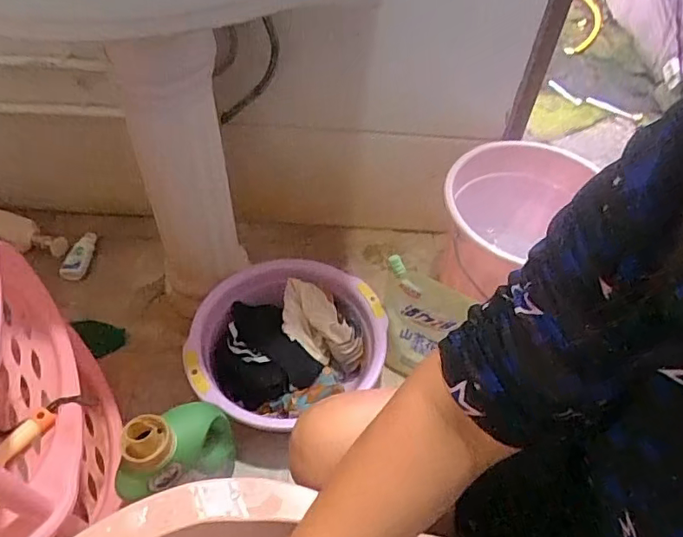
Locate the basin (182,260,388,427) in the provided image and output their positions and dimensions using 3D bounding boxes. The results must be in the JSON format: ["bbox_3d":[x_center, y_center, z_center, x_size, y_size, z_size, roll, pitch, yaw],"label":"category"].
[{"bbox_3d":[-0.097,0.140,0.975,0.342,0.124,0.302,-17,53,-18],"label":"basin"}]

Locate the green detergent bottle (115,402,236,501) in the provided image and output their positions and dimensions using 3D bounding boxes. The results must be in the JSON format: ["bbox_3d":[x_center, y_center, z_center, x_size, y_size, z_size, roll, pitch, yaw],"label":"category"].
[{"bbox_3d":[-0.223,0.260,0.762,0.078,0.234,0.108,41,93,27],"label":"green detergent bottle"}]

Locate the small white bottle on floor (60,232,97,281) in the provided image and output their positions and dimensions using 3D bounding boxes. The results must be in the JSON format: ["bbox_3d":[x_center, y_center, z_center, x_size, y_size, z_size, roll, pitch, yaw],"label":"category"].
[{"bbox_3d":[-0.559,-0.027,1.144,0.050,0.027,0.125,7,50,2],"label":"small white bottle on floor"}]

